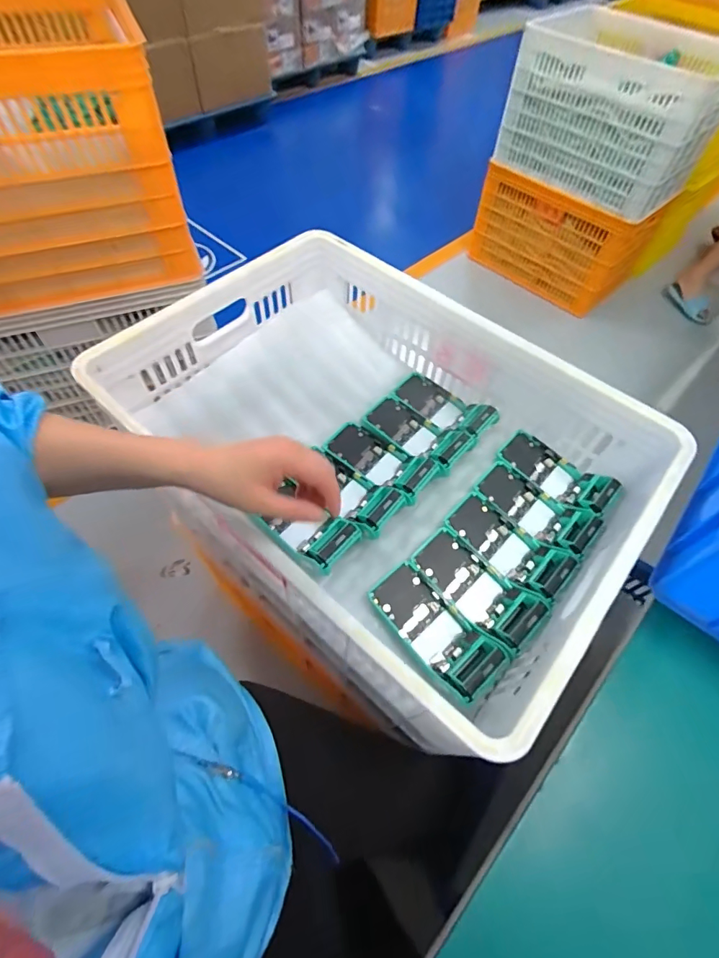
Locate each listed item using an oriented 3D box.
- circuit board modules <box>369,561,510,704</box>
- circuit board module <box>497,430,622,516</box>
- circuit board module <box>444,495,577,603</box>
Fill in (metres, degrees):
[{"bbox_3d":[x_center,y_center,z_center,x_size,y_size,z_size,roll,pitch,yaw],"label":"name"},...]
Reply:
[{"bbox_3d":[0.091,0.182,0.538,0.071,0.046,0.165,-35,65,-22],"label":"circuit board modules"},{"bbox_3d":[0.292,-0.007,0.660,0.078,0.047,0.169,-38,67,-23],"label":"circuit board module"},{"bbox_3d":[0.198,0.091,0.596,0.163,0.044,0.074,40,64,21],"label":"circuit board module"}]

